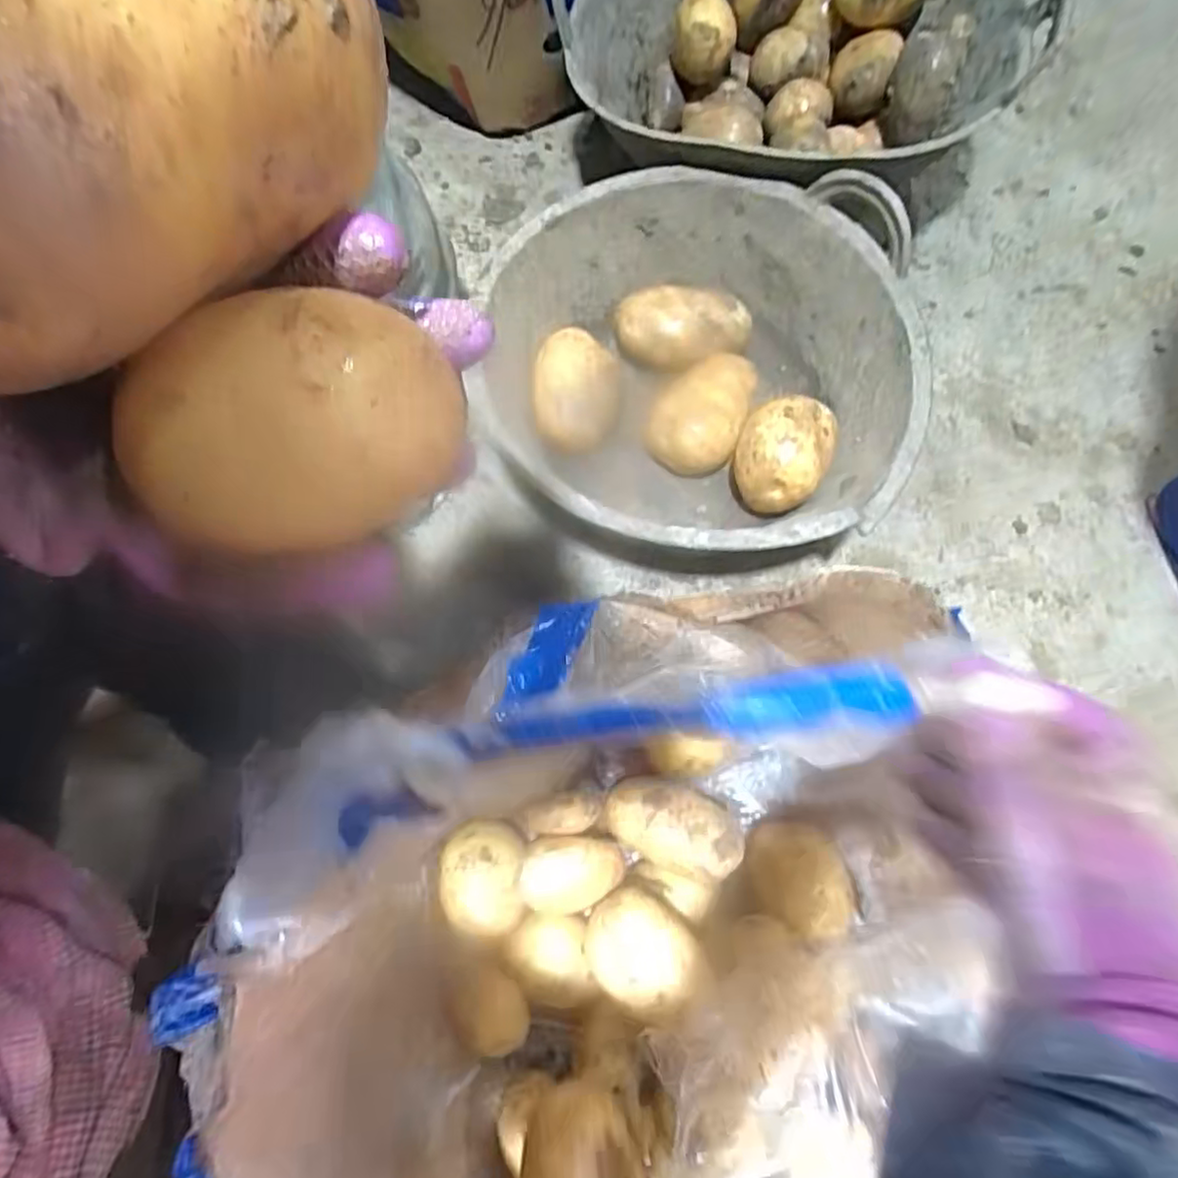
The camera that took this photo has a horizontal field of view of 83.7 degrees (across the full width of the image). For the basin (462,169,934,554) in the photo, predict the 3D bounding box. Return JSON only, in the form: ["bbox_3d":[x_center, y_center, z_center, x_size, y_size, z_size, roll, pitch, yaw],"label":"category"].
[{"bbox_3d":[0.094,-0.186,0.613,0.363,0.161,0.354,0,74,2],"label":"basin"}]

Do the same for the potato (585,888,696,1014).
[{"bbox_3d":[0.036,0.256,0.469,0.073,0.060,0.065,30,77,10],"label":"potato"}]

